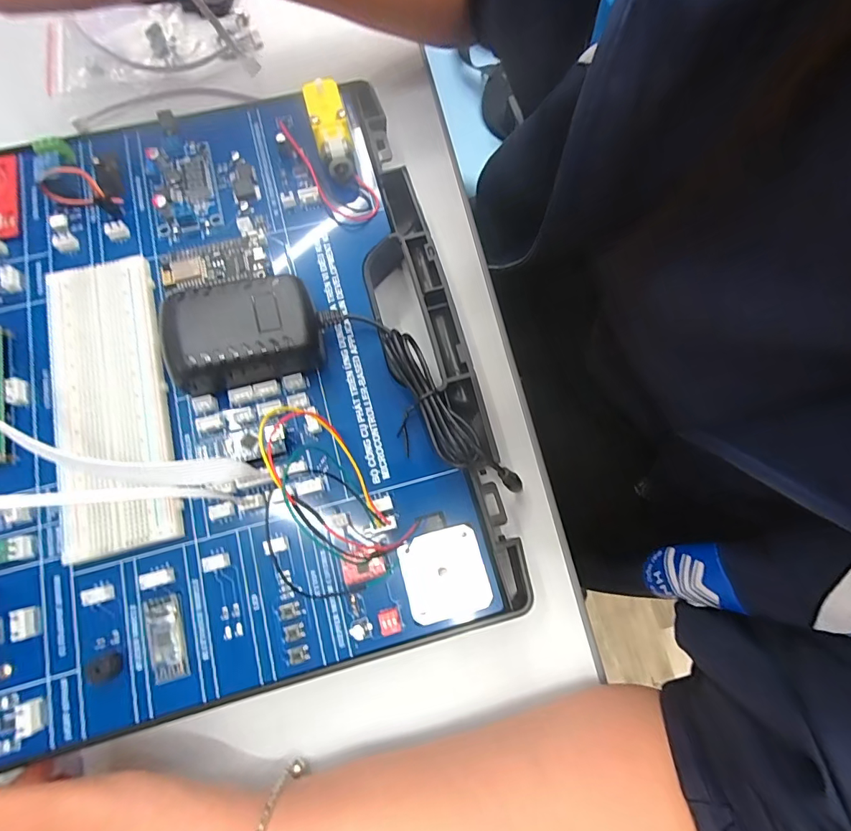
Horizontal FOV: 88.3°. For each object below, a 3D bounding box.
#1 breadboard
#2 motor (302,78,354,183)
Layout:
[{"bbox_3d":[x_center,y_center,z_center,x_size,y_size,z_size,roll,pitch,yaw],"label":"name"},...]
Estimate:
[{"bbox_3d":[-0.171,-0.009,0.237,0.059,0.009,0.162,-16,76,-5],"label":"breadboard"},{"bbox_3d":[-0.059,-0.179,0.274,0.022,0.015,0.059,-15,88,-5],"label":"motor"}]

